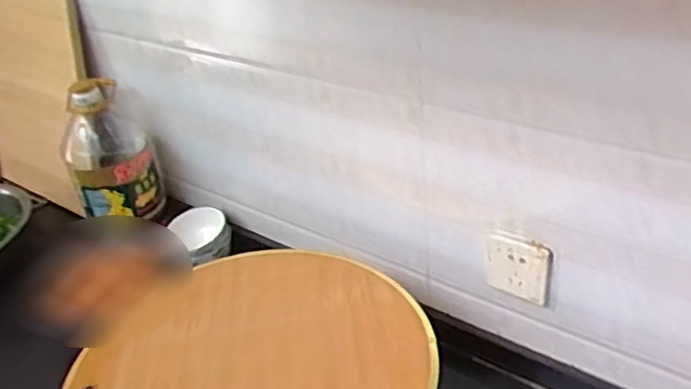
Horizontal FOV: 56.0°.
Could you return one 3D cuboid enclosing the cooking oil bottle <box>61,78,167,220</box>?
[{"bbox_3d":[-0.420,-0.058,1.180,0.149,0.276,0.136,-20,35,-19],"label":"cooking oil bottle"}]

